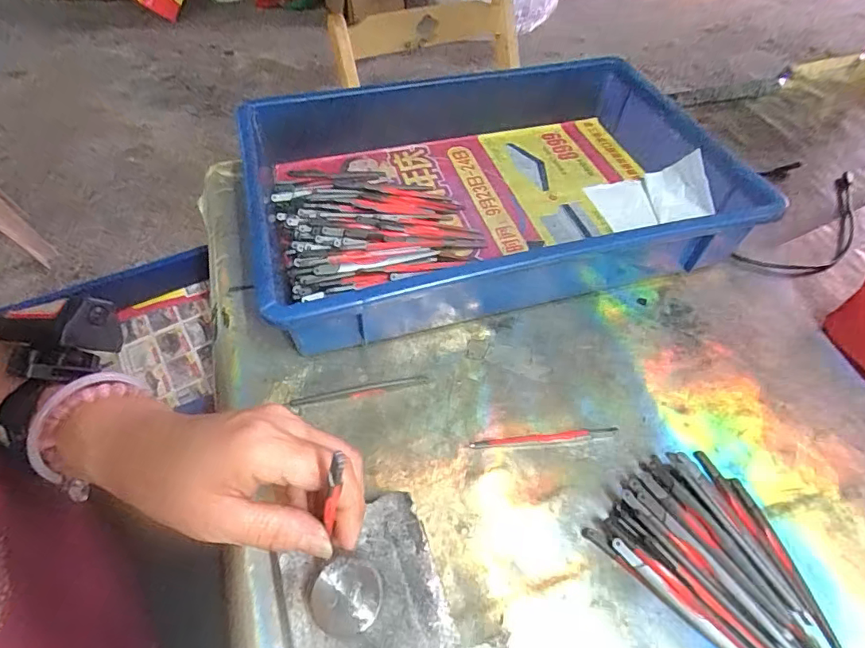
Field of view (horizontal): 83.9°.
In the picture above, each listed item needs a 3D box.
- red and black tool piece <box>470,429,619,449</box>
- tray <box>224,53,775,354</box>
[{"bbox_3d":[0.080,0.080,0.342,0.104,0.010,0.007,-3,53,-4],"label":"red and black tool piece"},{"bbox_3d":[0.061,-0.139,0.465,0.441,0.073,0.300,-10,54,-9],"label":"tray"}]

